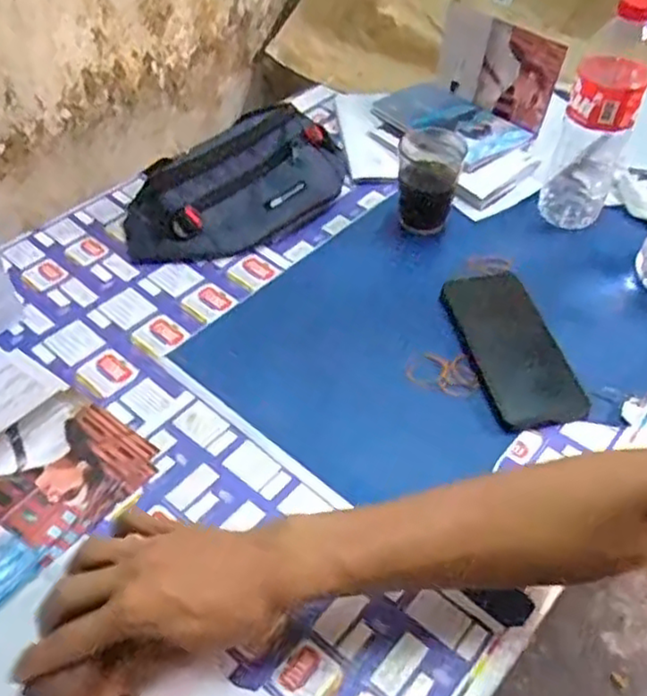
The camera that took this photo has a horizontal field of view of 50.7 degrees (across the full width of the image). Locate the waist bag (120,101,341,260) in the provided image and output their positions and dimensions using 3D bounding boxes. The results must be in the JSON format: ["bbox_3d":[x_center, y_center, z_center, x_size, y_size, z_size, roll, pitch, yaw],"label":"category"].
[{"bbox_3d":[-0.082,-0.166,0.702,0.254,0.070,0.104,-24,53,-21],"label":"waist bag"}]

